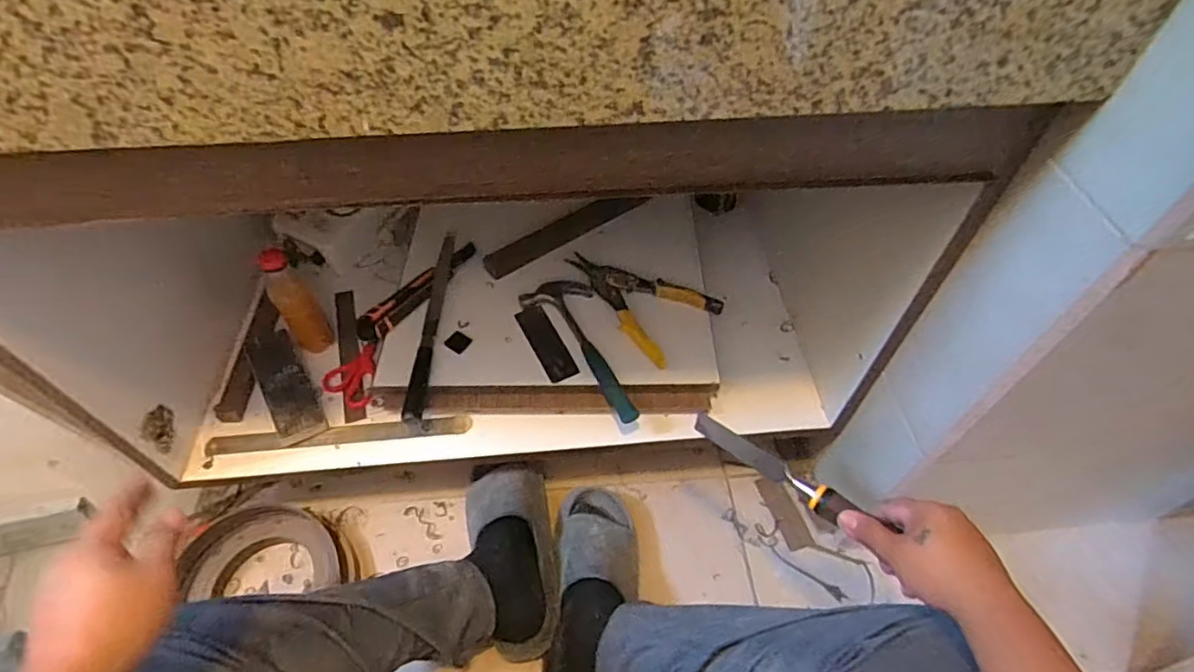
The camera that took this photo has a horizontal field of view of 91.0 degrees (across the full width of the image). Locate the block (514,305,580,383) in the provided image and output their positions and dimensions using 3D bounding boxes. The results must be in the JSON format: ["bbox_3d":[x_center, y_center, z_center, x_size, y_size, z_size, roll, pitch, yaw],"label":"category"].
[{"bbox_3d":[-0.071,0.009,0.828,0.041,0.008,0.134,-22,55,-16],"label":"block"}]

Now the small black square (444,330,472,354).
[{"bbox_3d":[-0.196,0.008,0.828,0.030,0.005,0.031,26,58,20],"label":"small black square"}]

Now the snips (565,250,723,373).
[{"bbox_3d":[0.067,-0.067,0.867,0.135,0.019,0.225,-32,59,-22],"label":"snips"}]

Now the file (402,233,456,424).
[{"bbox_3d":[-0.234,-0.026,0.834,0.025,0.021,0.330,0,53,1],"label":"file"}]

